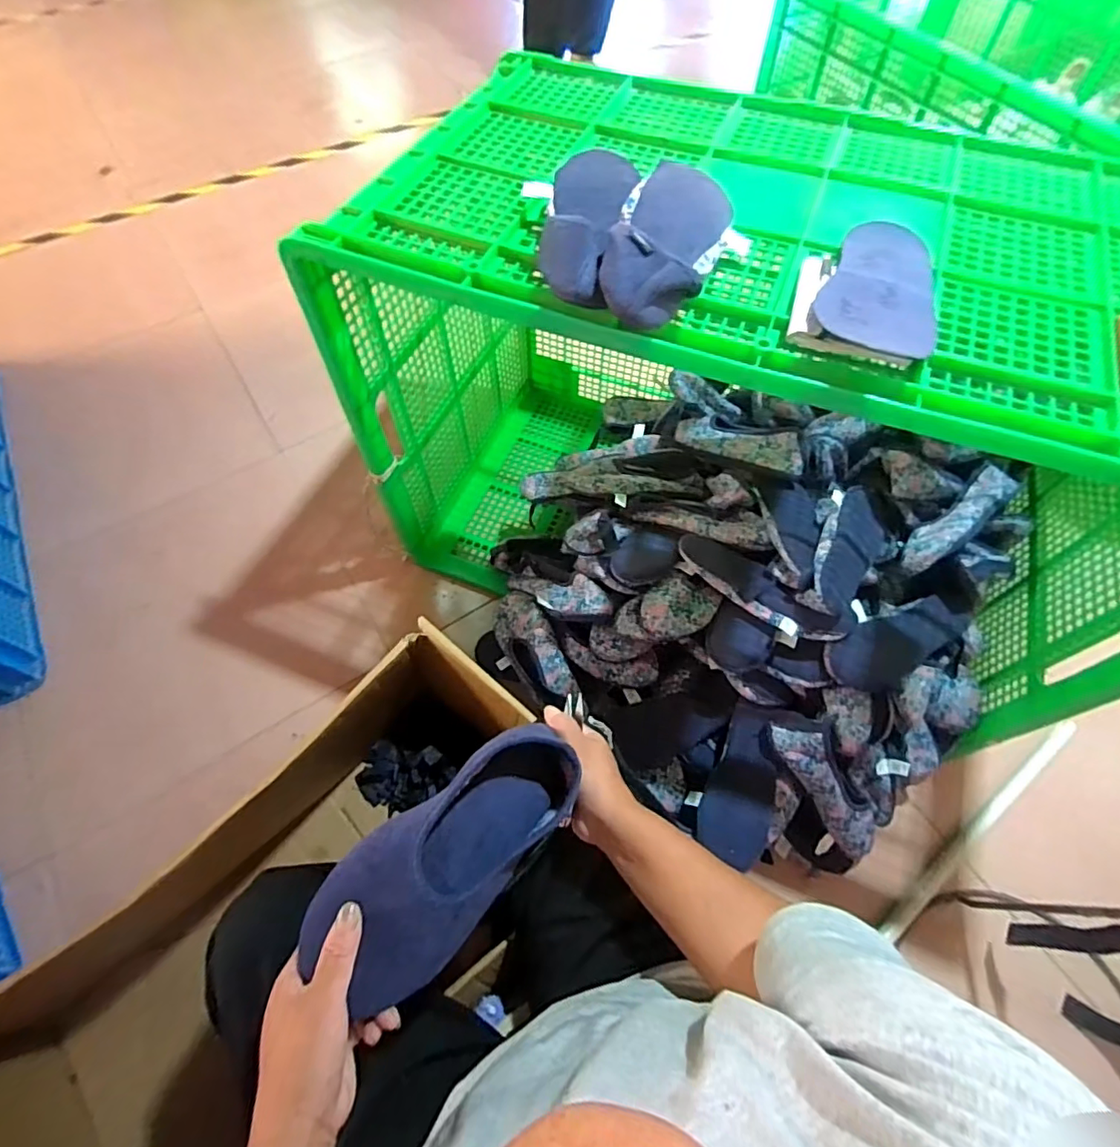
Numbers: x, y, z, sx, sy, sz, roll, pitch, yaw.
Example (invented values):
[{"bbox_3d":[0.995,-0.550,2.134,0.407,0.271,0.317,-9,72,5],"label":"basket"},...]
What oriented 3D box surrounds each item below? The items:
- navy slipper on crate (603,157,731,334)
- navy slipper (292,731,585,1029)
[{"bbox_3d":[0.105,-0.325,0.566,0.098,0.051,0.252,17,62,10],"label":"navy slipper on crate"},{"bbox_3d":[-0.078,0.213,0.463,0.098,0.065,0.231,38,47,20],"label":"navy slipper"}]

